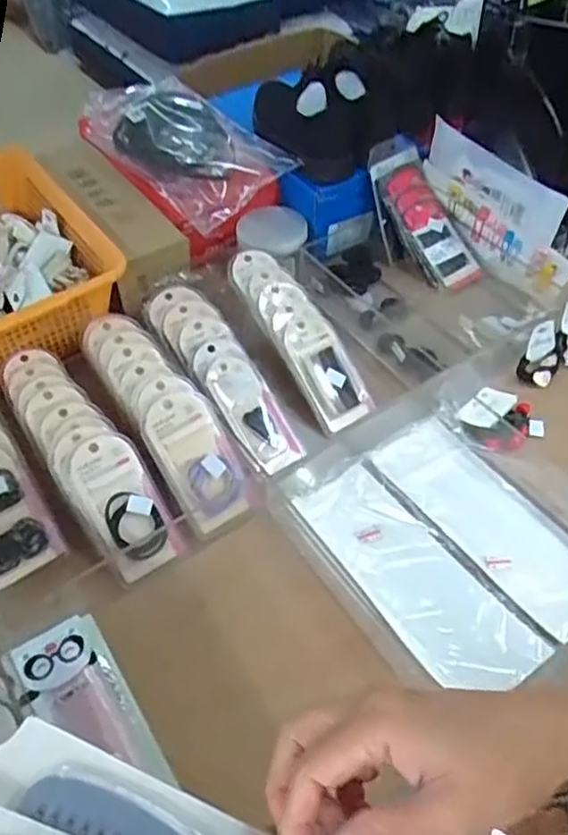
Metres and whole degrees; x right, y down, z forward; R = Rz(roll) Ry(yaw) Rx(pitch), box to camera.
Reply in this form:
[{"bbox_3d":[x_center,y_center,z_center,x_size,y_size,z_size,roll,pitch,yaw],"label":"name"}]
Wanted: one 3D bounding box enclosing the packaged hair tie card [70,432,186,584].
[{"bbox_3d":[-0.154,0.083,0.642,0.068,0.025,0.141,-28,92,-19],"label":"packaged hair tie card"}]

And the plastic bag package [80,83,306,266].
[{"bbox_3d":[-0.147,-0.365,0.931,0.174,0.101,0.312,-35,57,-24],"label":"plastic bag package"}]

